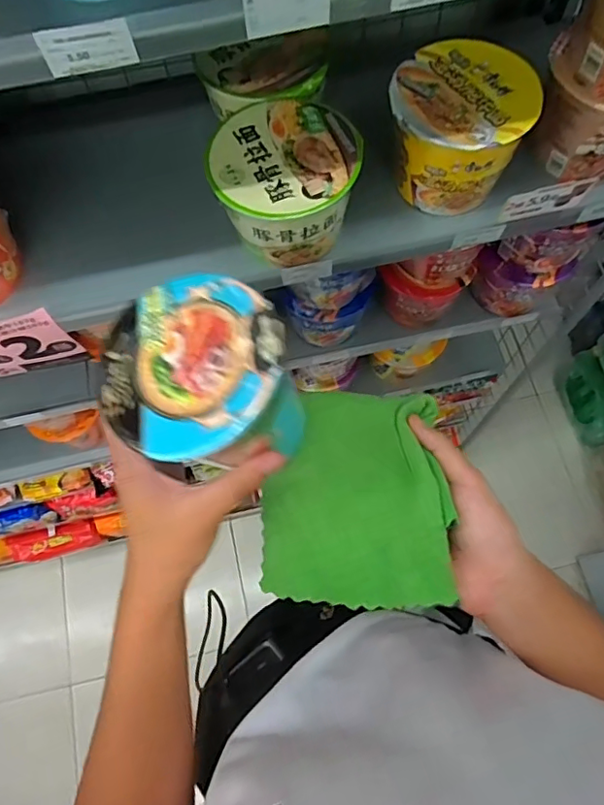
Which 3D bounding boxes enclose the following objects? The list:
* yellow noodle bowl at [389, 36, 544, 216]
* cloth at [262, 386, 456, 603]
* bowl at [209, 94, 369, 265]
[{"bbox_3d":[0.151,-0.268,0.545,0.126,0.098,0.125,-1,69,2],"label":"yellow noodle bowl"},{"bbox_3d":[0.037,0.068,0.399,0.126,0.043,0.152,0,69,2],"label":"cloth"},{"bbox_3d":[-0.015,-0.212,0.532,0.134,0.081,0.130,-1,69,2],"label":"bowl"}]

